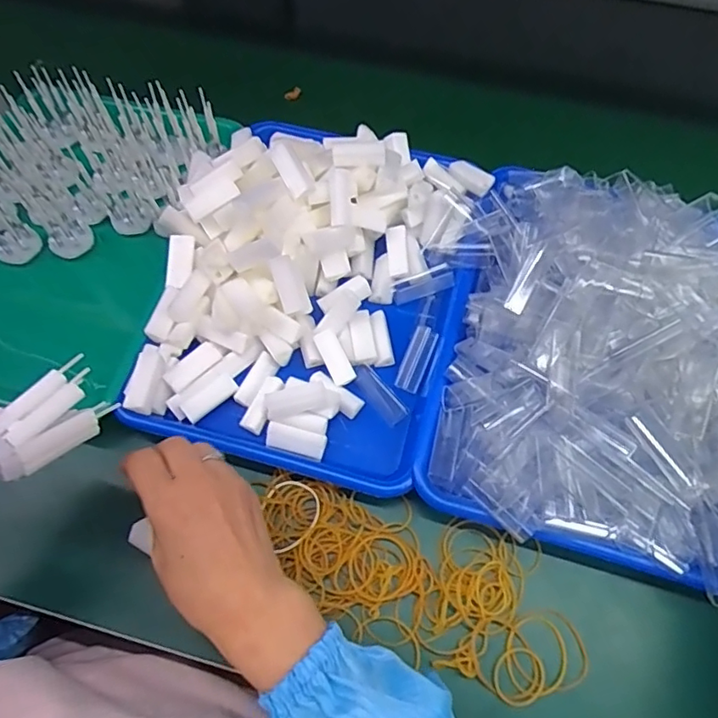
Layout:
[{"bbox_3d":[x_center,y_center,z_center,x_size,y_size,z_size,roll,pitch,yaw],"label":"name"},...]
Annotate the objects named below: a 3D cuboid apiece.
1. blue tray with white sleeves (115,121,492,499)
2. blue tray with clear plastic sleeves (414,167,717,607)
[{"bbox_3d":[-0.040,-0.070,0.464,0.250,0.077,0.313,14,64,7],"label":"blue tray with white sleeves"},{"bbox_3d":[0.185,-0.013,0.426,0.235,0.098,0.315,12,64,6],"label":"blue tray with clear plastic sleeves"}]

